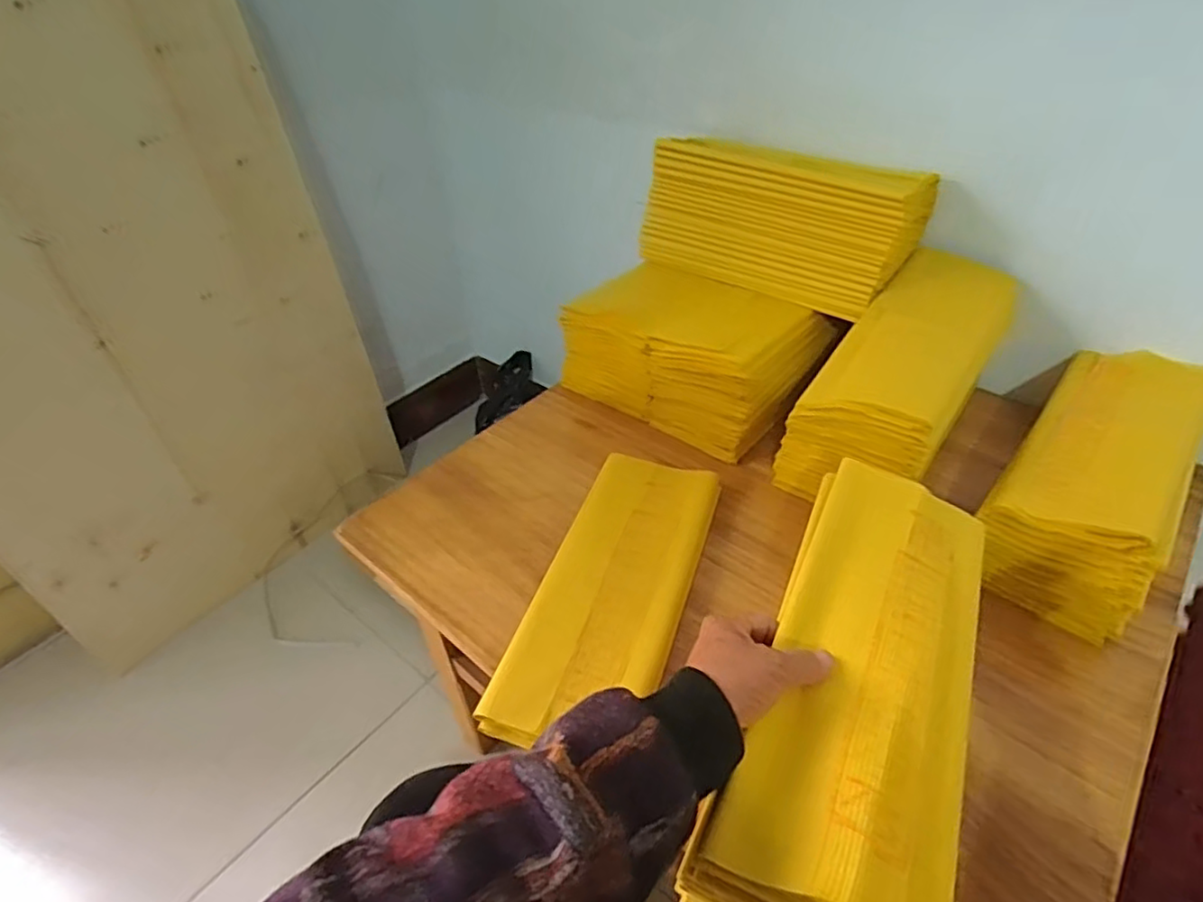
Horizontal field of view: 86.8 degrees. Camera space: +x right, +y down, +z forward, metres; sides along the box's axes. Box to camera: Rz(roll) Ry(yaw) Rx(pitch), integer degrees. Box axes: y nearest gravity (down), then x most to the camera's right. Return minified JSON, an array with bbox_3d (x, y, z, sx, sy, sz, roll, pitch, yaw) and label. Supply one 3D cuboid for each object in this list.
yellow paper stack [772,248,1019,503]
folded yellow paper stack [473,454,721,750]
[{"bbox_3d":[0.327,-0.084,0.693,0.127,0.139,0.331,26,49,29],"label":"yellow paper stack"},{"bbox_3d":[0.013,0.122,0.582,0.127,0.029,0.308,13,43,17],"label":"folded yellow paper stack"}]

